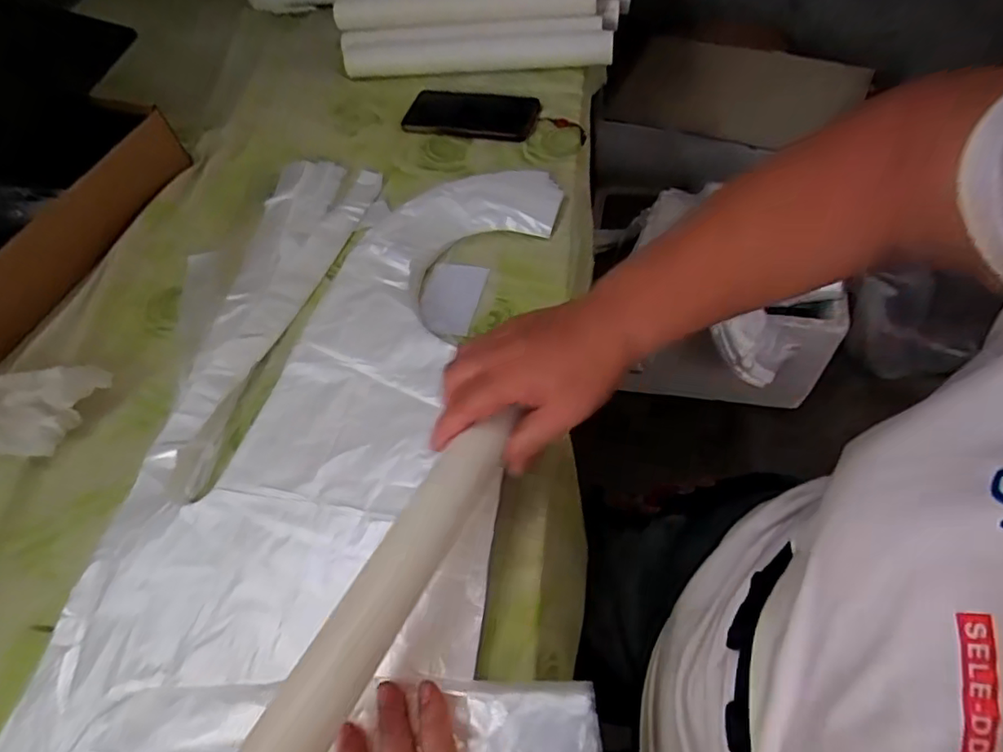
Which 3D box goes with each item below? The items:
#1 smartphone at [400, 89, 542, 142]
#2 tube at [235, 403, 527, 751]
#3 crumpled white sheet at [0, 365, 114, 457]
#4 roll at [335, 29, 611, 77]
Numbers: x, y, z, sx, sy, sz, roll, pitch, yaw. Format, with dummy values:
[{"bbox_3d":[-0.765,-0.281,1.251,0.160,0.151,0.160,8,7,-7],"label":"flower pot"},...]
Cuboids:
[{"bbox_3d":[-0.038,-0.331,0.746,0.168,0.015,0.085,11,59,15],"label":"smartphone"},{"bbox_3d":[-0.068,0.127,0.344,0.035,0.028,0.266,23,57,18],"label":"tube"},{"bbox_3d":[-0.437,0.021,0.548,0.124,0.029,0.096,21,60,16],"label":"crumpled white sheet"},{"bbox_3d":[-0.036,-0.428,0.783,0.360,0.043,0.055,5,57,11],"label":"roll"}]

